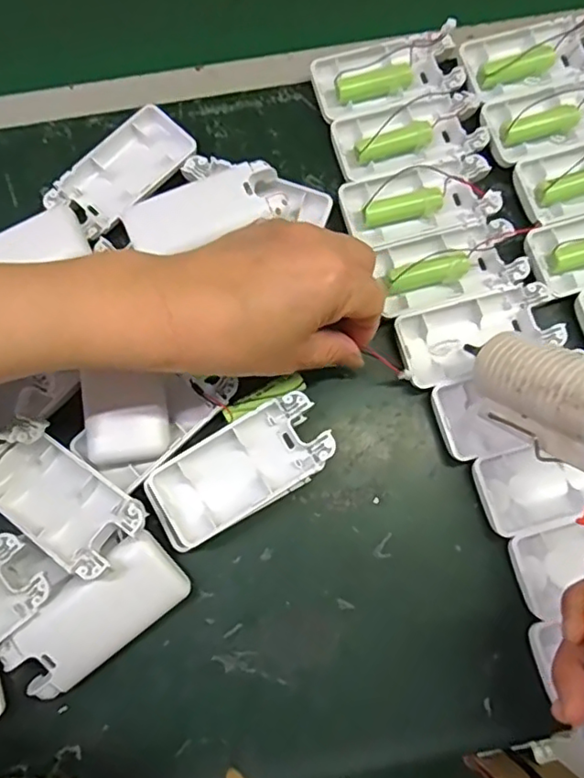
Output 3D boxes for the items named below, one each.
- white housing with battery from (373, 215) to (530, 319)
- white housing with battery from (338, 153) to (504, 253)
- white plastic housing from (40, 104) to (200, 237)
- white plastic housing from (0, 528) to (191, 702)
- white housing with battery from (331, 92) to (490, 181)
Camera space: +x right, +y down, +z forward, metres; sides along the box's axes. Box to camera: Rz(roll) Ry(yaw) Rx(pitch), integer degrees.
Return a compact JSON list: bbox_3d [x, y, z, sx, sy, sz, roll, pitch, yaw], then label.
[{"bbox_3d":[0.096,-0.072,0.362,0.086,0.015,0.043,-15,76,-4],"label":"white housing with battery"},{"bbox_3d":[0.079,-0.114,0.372,0.093,0.014,0.050,-13,76,-4],"label":"white housing with battery"},{"bbox_3d":[-0.105,-0.135,0.377,0.048,0.014,0.091,41,79,9],"label":"white plastic housing"},{"bbox_3d":[-0.101,0.119,0.309,0.095,0.014,0.045,-37,105,-7],"label":"white plastic housing"},{"bbox_3d":[0.074,-0.160,0.386,0.096,0.014,0.044,-14,76,-4],"label":"white housing with battery"}]

